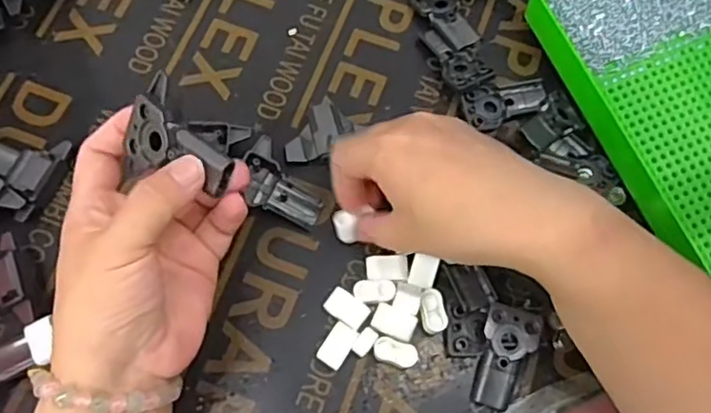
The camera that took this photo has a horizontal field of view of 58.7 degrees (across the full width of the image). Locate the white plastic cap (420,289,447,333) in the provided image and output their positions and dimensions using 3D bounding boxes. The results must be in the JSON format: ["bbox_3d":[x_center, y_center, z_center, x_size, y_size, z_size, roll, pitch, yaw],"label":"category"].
[{"bbox_3d":[0.048,0.065,0.391,0.014,0.007,0.026,-11,71,-5],"label":"white plastic cap"}]

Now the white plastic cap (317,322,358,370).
[{"bbox_3d":[-0.011,0.085,0.384,0.015,0.006,0.026,30,73,9],"label":"white plastic cap"}]

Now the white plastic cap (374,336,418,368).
[{"bbox_3d":[0.024,0.088,0.382,0.026,0.009,0.014,17,71,5],"label":"white plastic cap"}]

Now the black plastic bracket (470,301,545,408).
[{"bbox_3d":[0.090,0.091,0.382,0.033,0.013,0.063,20,86,4],"label":"black plastic bracket"}]

